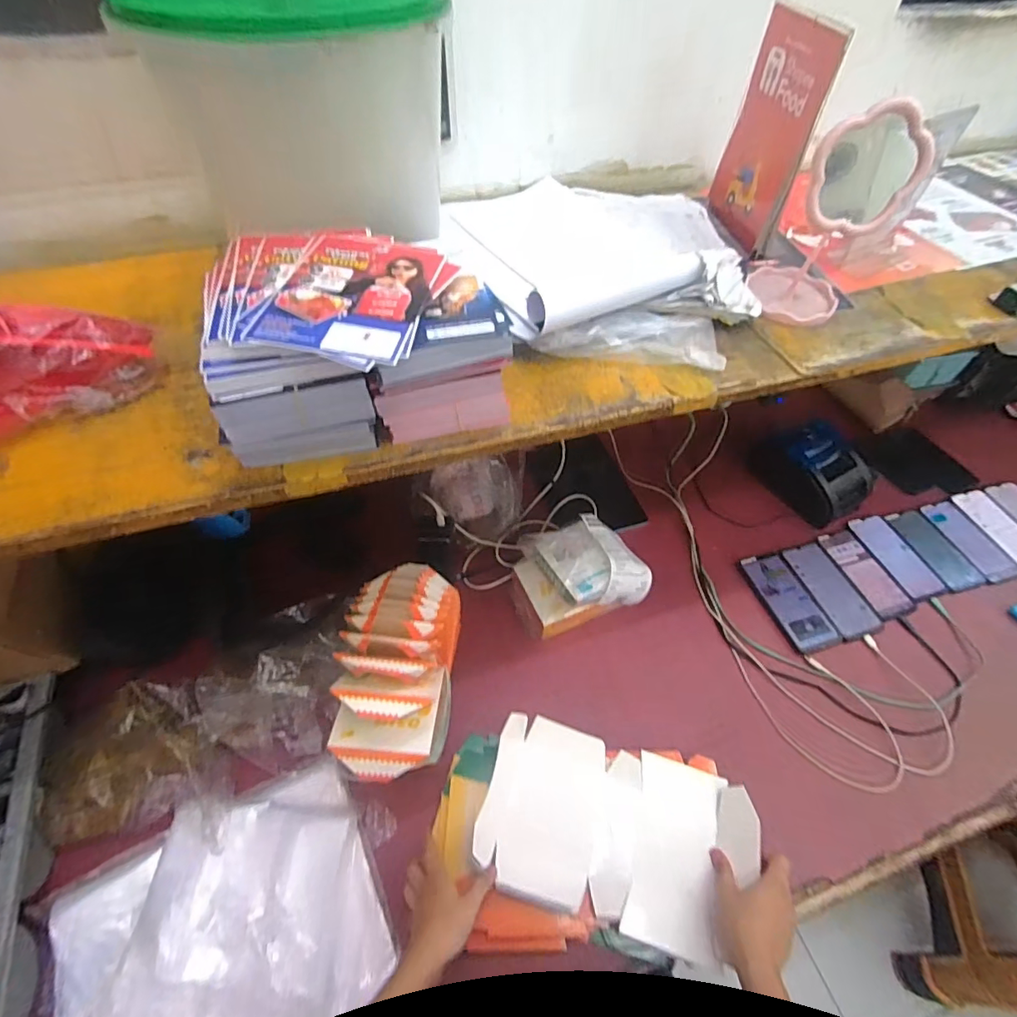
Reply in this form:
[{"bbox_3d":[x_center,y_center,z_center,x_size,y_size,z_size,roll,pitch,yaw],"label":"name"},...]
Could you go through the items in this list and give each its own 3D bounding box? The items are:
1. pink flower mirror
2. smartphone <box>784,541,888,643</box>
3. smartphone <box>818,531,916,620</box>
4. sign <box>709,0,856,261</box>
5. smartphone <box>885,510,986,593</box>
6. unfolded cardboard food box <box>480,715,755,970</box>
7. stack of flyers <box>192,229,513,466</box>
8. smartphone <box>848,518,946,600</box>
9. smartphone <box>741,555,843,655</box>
[{"bbox_3d":[0.327,-0.291,0.499,0.108,0.182,0.109,25,55,18],"label":"pink flower mirror"},{"bbox_3d":[0.528,0.130,0.809,0.080,0.009,0.166,-11,52,-9],"label":"smartphone"},{"bbox_3d":[0.595,0.104,0.824,0.064,0.013,0.160,-14,53,-12],"label":"smartphone"},{"bbox_3d":[0.308,-0.442,0.588,0.015,0.208,0.153,-6,54,-8],"label":"sign"},{"bbox_3d":[0.747,0.071,0.865,0.080,0.015,0.163,-10,52,-8],"label":"smartphone"},{"bbox_3d":[0.125,0.368,0.579,0.297,0.043,0.169,14,52,10],"label":"unfolded cardboard food box"},{"bbox_3d":[-0.109,-0.128,0.403,0.214,0.114,0.168,-6,52,-6],"label":"stack of flyers"},{"bbox_3d":[0.668,0.081,0.853,0.070,0.013,0.167,-6,52,-5],"label":"smartphone"},{"bbox_3d":[0.449,0.146,0.791,0.075,0.010,0.165,-12,53,-10],"label":"smartphone"}]

